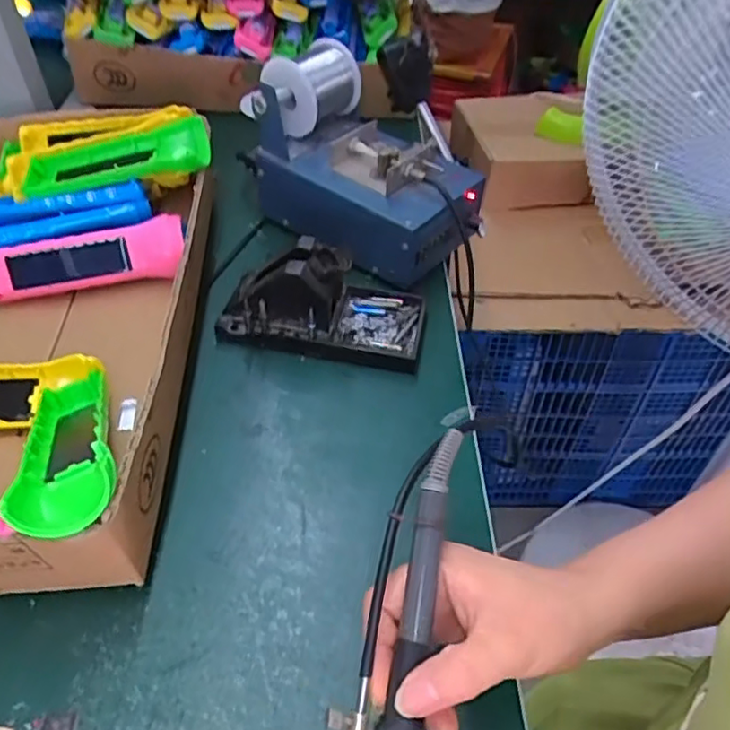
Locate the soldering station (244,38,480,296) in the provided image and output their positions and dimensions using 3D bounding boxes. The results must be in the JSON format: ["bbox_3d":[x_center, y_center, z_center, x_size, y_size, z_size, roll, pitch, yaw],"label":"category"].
[{"bbox_3d":[0.002,-0.182,0.550,0.198,0.125,0.117,33,53,24],"label":"soldering station"}]

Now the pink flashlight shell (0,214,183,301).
[{"bbox_3d":[-0.221,-0.085,0.496,0.152,0.045,0.028,-12,7,-6],"label":"pink flashlight shell"}]

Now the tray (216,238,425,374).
[{"bbox_3d":[-0.031,-0.055,0.478,0.157,0.067,0.075,9,47,4],"label":"tray"}]

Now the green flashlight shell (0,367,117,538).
[{"bbox_3d":[-0.168,0.047,0.352,0.046,0.032,0.156,-13,21,-18],"label":"green flashlight shell"}]

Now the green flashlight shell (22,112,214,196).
[{"bbox_3d":[-0.209,-0.165,0.505,0.159,0.028,0.050,-8,46,6],"label":"green flashlight shell"}]

